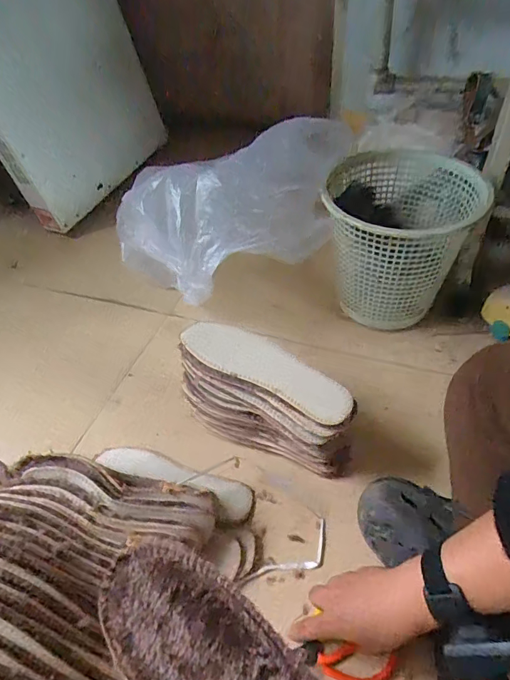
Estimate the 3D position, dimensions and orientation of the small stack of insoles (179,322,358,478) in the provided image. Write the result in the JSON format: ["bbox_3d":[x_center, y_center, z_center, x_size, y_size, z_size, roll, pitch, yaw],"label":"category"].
[{"bbox_3d":[0.013,0.088,0.596,0.231,0.174,0.082,20,52,23],"label":"small stack of insoles"}]

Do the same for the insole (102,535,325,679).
[{"bbox_3d":[0.001,0.226,0.276,0.240,0.012,0.079,35,57,7],"label":"insole"}]

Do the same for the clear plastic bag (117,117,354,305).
[{"bbox_3d":[-0.016,-0.223,0.702,0.399,0.180,0.185,-22,48,-15],"label":"clear plastic bag"}]

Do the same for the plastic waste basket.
[{"bbox_3d":[0.243,-0.156,0.762,0.229,0.251,0.257,15,50,19],"label":"plastic waste basket"}]

